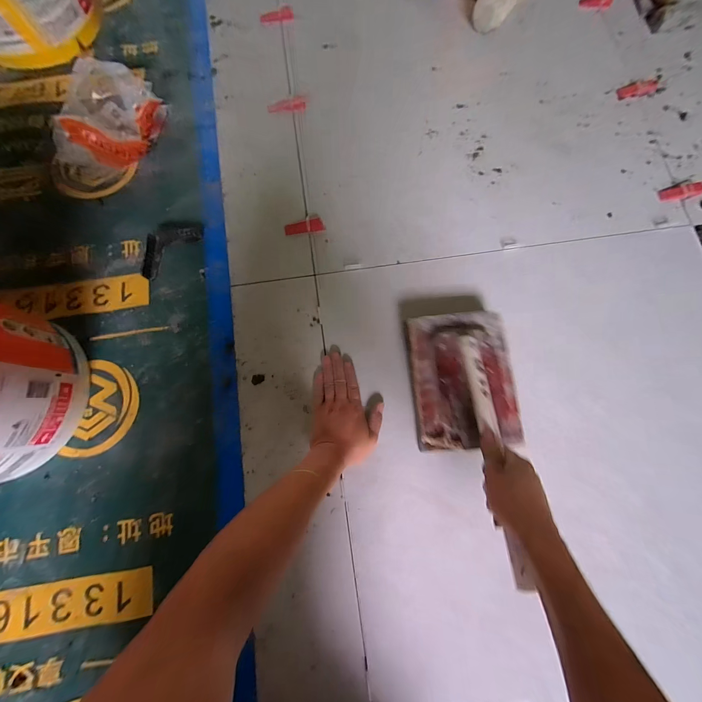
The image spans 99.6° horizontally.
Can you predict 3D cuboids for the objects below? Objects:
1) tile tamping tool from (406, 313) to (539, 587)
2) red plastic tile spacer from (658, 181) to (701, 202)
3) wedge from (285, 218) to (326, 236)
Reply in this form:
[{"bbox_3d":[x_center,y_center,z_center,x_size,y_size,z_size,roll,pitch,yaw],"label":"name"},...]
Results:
[{"bbox_3d":[0.182,0.062,0.456,0.160,0.074,0.258,-3,79,0],"label":"tile tamping tool"},{"bbox_3d":[0.659,-0.316,0.589,0.085,0.011,0.028,-8,79,-1],"label":"red plastic tile spacer"},{"bbox_3d":[-0.089,-0.241,0.570,0.076,0.016,0.024,-3,79,0],"label":"wedge"}]

